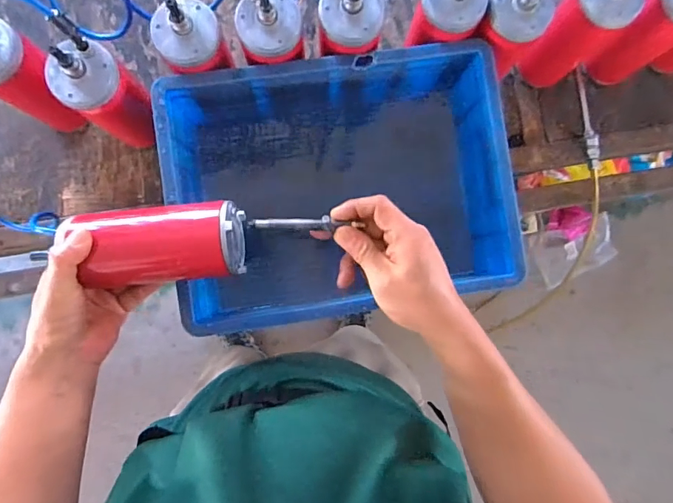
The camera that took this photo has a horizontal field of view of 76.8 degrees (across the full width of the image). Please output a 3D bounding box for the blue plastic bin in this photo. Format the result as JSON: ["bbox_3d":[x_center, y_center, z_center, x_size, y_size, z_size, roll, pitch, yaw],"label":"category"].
[{"bbox_3d":[0.001,-0.080,0.579,0.395,0.179,0.299,-9,90,-3],"label":"blue plastic bin"}]

